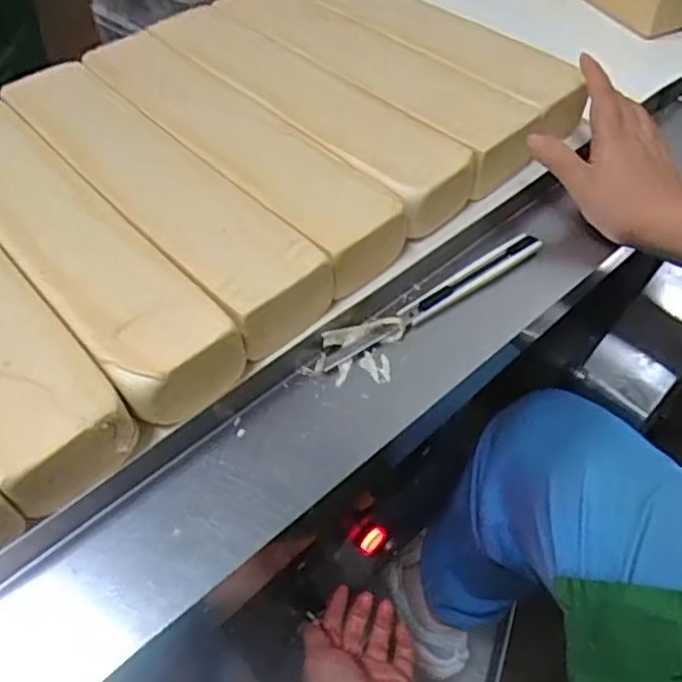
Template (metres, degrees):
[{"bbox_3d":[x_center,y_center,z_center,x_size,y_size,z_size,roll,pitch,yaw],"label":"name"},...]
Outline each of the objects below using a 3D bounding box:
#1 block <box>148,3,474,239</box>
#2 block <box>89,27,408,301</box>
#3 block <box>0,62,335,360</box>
[{"bbox_3d":[-0.032,-0.201,0.568,0.083,0.049,0.356,-36,60,-22],"label":"block"},{"bbox_3d":[-0.089,-0.162,0.545,0.075,0.057,0.349,-36,60,-22],"label":"block"},{"bbox_3d":[-0.146,-0.120,0.506,0.078,0.051,0.355,-37,61,-23],"label":"block"}]

